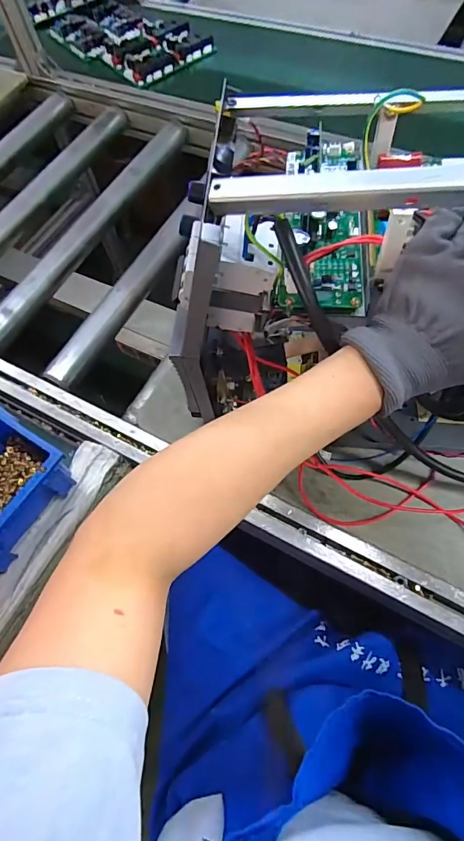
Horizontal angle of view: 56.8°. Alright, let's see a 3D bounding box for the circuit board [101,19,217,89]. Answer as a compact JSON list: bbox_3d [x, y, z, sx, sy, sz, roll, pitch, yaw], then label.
[{"bbox_3d":[-0.165,-0.805,0.932,0.197,0.027,0.184,-36,67,-11],"label":"circuit board"}]

